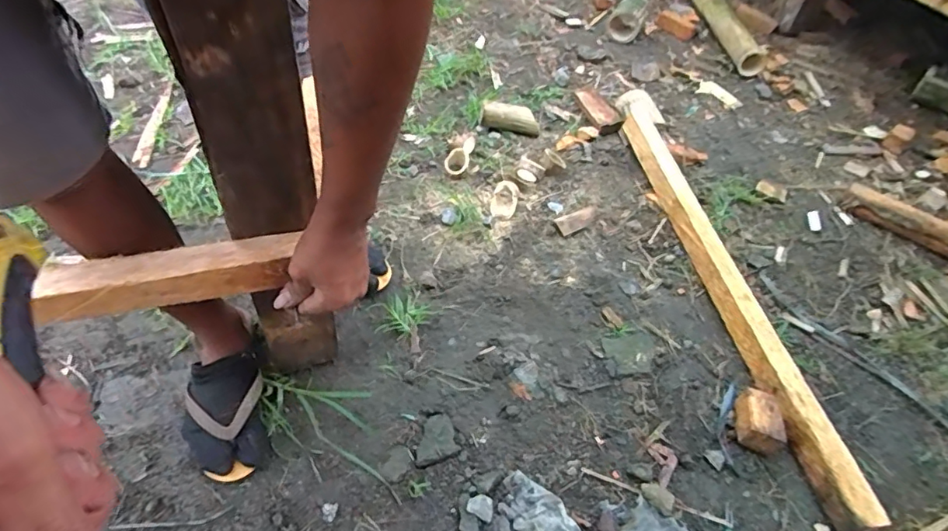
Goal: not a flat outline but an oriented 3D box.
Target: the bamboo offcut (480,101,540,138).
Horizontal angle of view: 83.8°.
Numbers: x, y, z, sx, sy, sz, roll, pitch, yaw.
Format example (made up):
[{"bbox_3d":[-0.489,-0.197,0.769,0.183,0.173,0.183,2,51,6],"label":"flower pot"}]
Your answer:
[{"bbox_3d":[0.083,-0.336,1.201,0.136,0.058,0.046,7,49,0],"label":"bamboo offcut"}]

